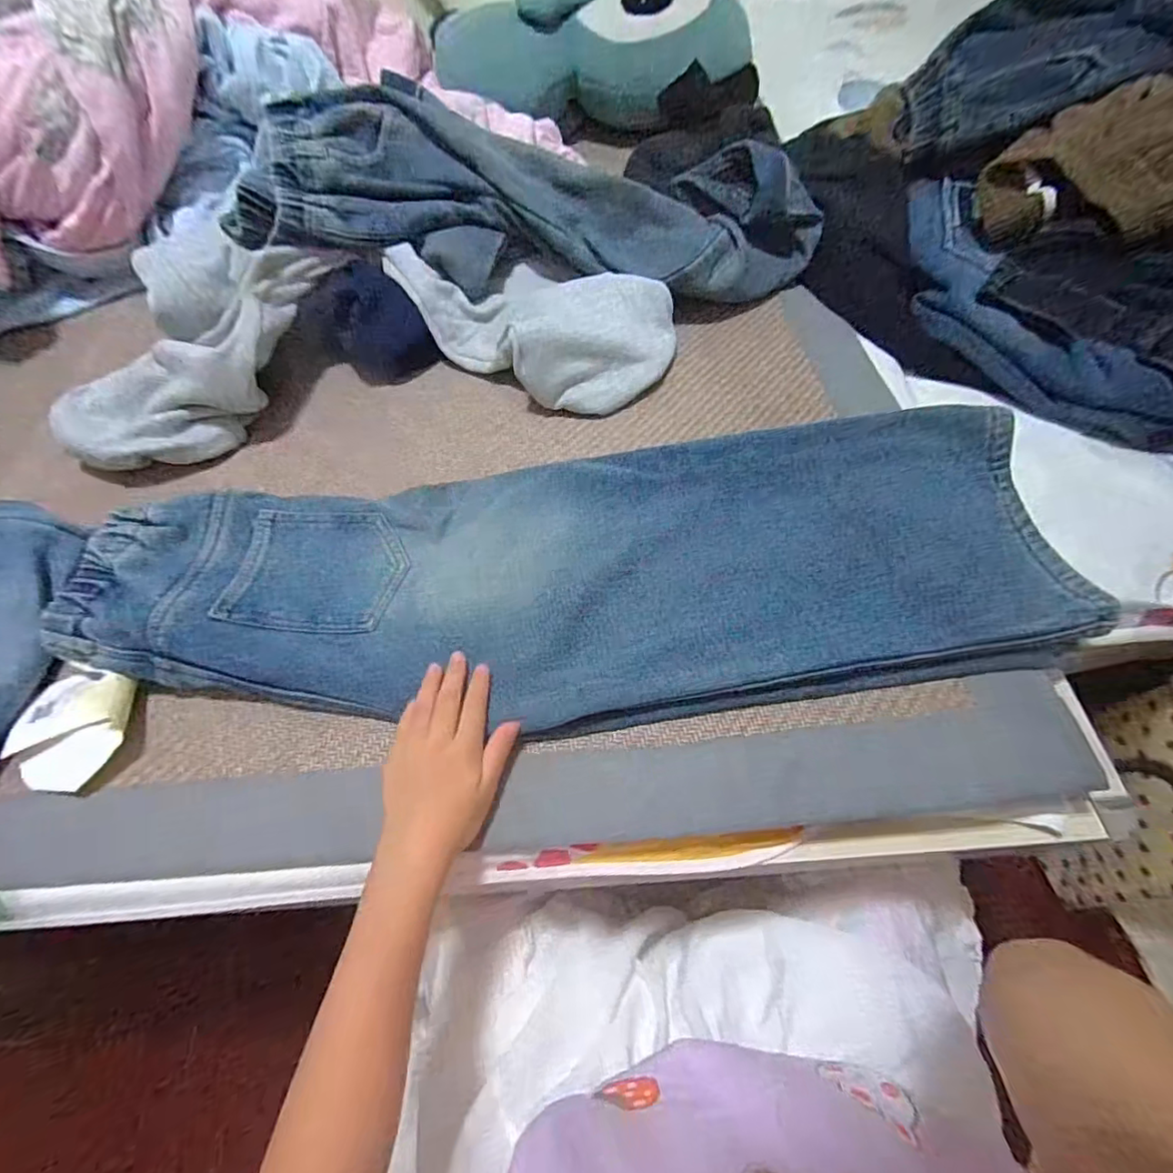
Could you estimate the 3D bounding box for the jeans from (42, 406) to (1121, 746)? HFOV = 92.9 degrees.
[{"bbox_3d":[-0.011,-0.016,0.434,0.730,0.048,0.234,-4,57,0],"label":"jeans"}]

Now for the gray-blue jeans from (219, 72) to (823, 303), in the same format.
[{"bbox_3d":[-0.054,-0.425,0.621,0.608,0.159,0.215,-3,58,3],"label":"gray-blue jeans"}]

